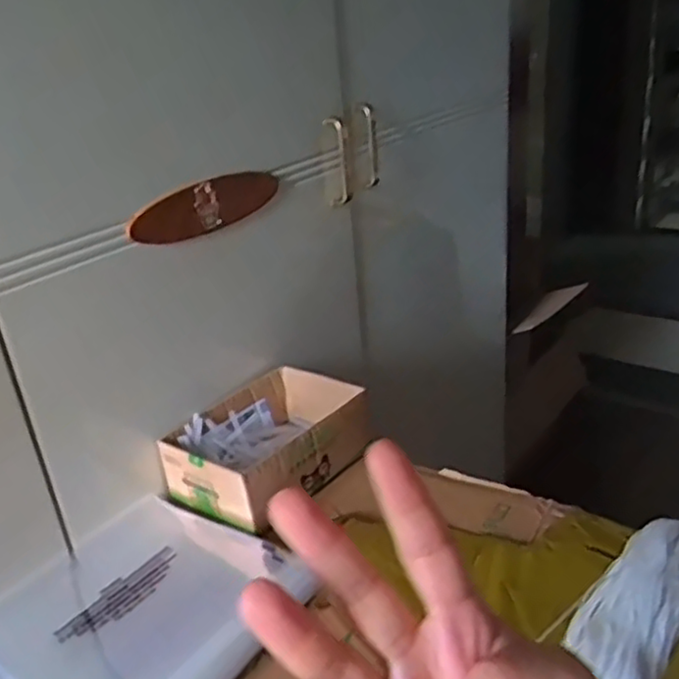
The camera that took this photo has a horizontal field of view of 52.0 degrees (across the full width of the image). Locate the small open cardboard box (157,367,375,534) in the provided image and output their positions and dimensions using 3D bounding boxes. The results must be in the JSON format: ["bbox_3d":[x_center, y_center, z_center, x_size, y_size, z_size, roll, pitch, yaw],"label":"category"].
[{"bbox_3d":[-0.073,0.107,0.724,0.138,0.065,0.189,14,31,36],"label":"small open cardboard box"}]

